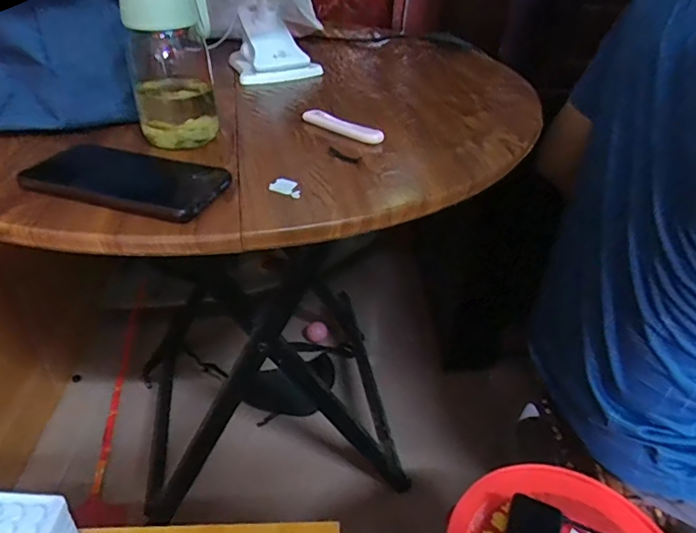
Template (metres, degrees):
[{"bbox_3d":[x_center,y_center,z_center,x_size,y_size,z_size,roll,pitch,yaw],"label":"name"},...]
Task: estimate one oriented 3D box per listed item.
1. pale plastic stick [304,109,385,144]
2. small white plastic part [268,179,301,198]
[{"bbox_3d":[-0.006,-0.143,0.533,0.094,0.011,0.021,30,44,33],"label":"pale plastic stick"},{"bbox_3d":[-0.050,-0.067,0.437,0.031,0.004,0.017,23,40,25],"label":"small white plastic part"}]

